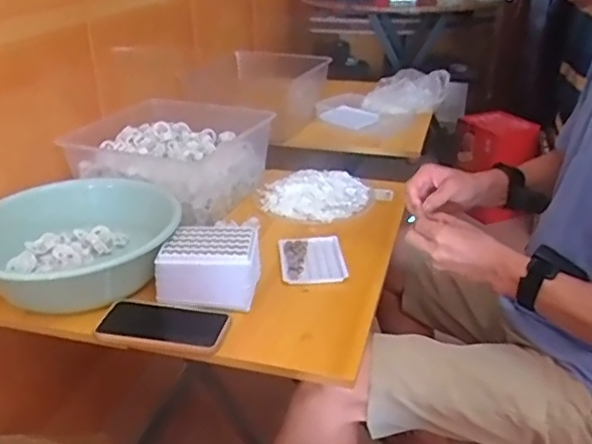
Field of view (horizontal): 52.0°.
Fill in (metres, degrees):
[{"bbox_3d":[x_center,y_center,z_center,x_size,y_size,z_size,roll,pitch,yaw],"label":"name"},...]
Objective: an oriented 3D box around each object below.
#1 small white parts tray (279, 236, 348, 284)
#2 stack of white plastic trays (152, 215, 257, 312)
[{"bbox_3d":[0.025,0.057,0.942,0.095,0.009,0.129,-2,28,-4],"label":"small white parts tray"},{"bbox_3d":[-0.120,0.061,0.859,0.136,0.076,0.096,2,28,3],"label":"stack of white plastic trays"}]

